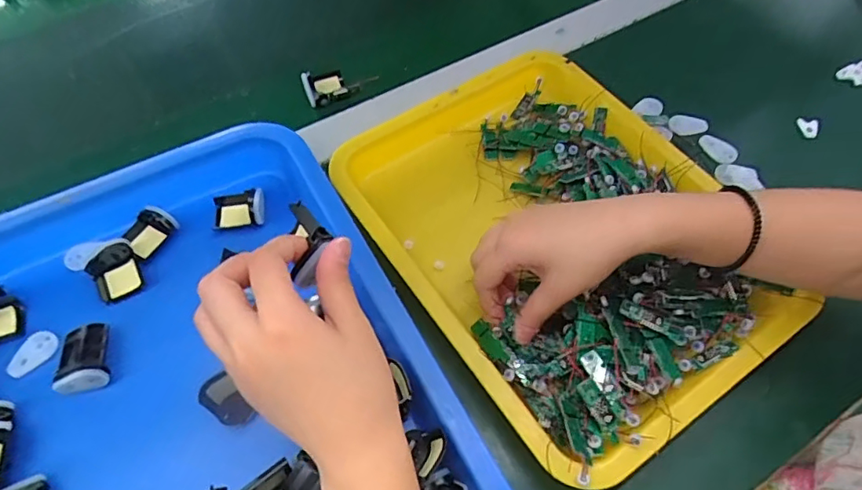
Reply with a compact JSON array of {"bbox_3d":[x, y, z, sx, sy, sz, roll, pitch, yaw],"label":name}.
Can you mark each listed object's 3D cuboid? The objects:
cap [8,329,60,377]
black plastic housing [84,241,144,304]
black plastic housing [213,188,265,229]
[{"bbox_3d":[-0.290,0.078,0.390,0.024,0.004,0.035,36,64,20],"label":"cap"},{"bbox_3d":[-0.246,0.020,0.419,0.035,0.014,0.044,-35,65,-20],"label":"black plastic housing"},{"bbox_3d":[-0.161,-0.033,0.448,0.043,0.016,0.034,-7,58,-5],"label":"black plastic housing"}]

